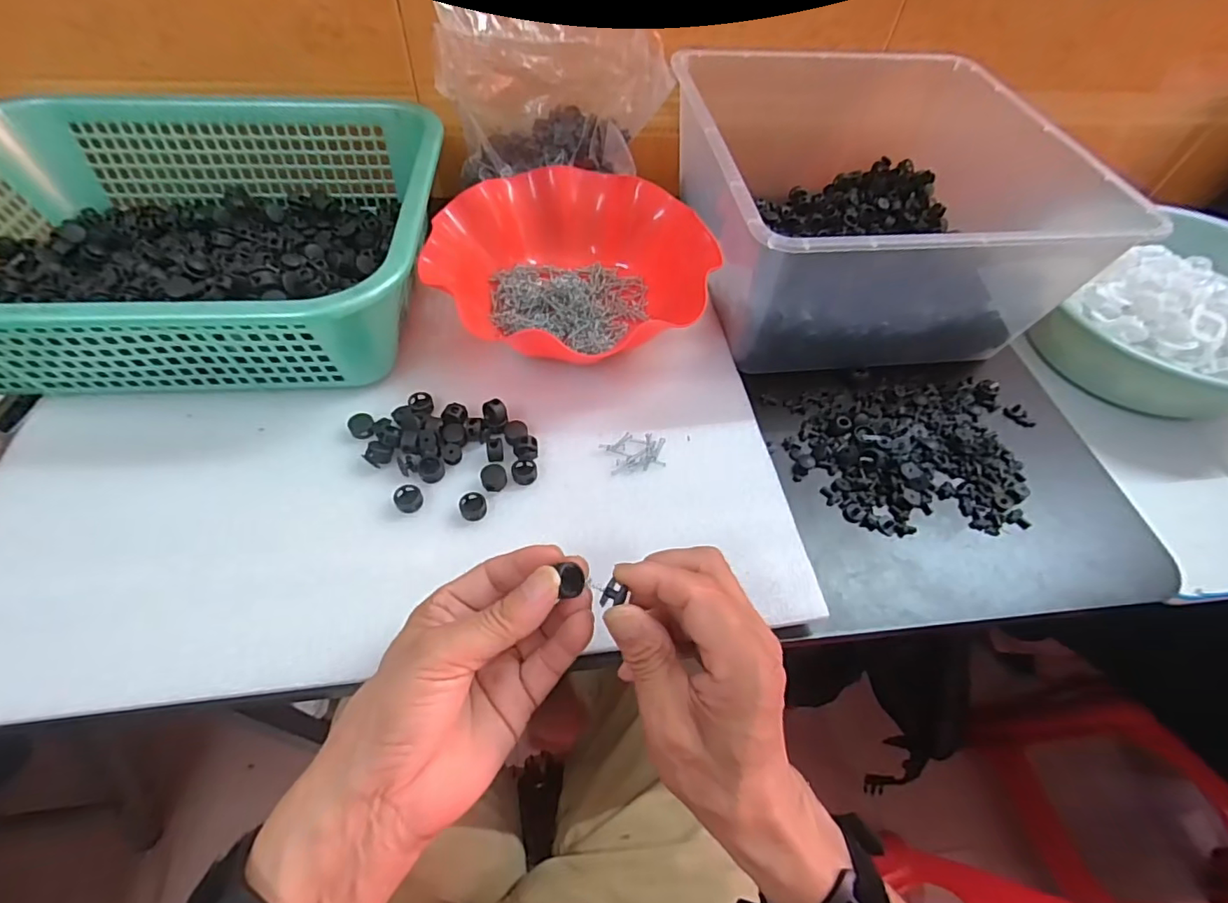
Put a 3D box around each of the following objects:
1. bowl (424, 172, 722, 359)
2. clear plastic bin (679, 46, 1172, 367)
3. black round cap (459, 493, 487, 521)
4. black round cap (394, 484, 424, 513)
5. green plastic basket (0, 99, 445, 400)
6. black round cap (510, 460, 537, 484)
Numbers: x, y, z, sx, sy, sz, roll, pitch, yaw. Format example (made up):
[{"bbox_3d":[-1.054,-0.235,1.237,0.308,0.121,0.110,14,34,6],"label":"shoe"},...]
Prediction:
[{"bbox_3d":[-0.034,-0.154,0.456,0.208,0.060,0.204,2,56,-3],"label":"bowl"},{"bbox_3d":[0.211,-0.220,0.476,0.288,0.138,0.297,-2,56,-6],"label":"clear plastic bin"},{"bbox_3d":[-0.093,0.037,0.357,0.017,0.008,0.019,-13,58,-13],"label":"black round cap"},{"bbox_3d":[-0.135,0.031,0.357,0.018,0.008,0.017,2,56,-3],"label":"black round cap"},{"bbox_3d":[-0.333,-0.176,0.425,0.382,0.104,0.294,-3,56,-7],"label":"green plastic basket"},{"bbox_3d":[-0.062,0.014,0.375,0.016,0.006,0.018,-1,58,-6],"label":"black round cap"}]

